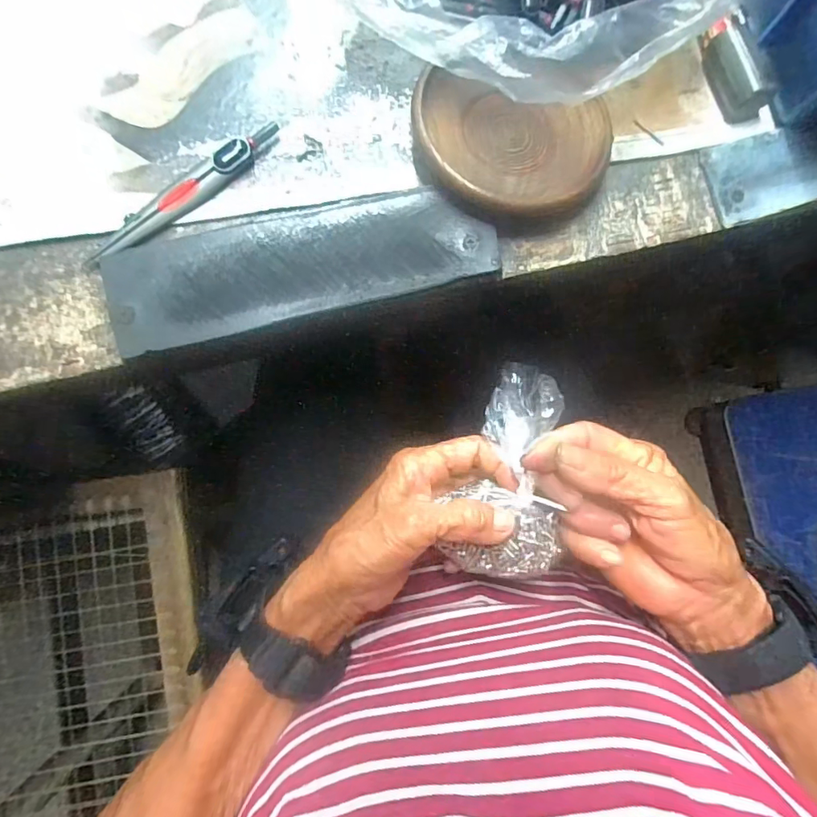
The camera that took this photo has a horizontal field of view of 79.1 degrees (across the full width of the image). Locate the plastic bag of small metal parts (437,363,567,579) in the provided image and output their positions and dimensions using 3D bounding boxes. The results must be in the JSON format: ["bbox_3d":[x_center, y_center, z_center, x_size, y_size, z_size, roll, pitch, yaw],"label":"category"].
[{"bbox_3d":[0.052,0.034,0.262,0.060,0.034,0.110,3,95,-2],"label":"plastic bag of small metal parts"}]

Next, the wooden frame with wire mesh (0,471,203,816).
[{"bbox_3d":[-0.287,0.228,0.410,0.225,0.019,0.309,-10,84,-4],"label":"wooden frame with wire mesh"}]

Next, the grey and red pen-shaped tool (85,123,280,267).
[{"bbox_3d":[-0.127,-0.124,0.281,0.127,0.013,0.019,-42,87,-6],"label":"grey and red pen-shaped tool"}]

